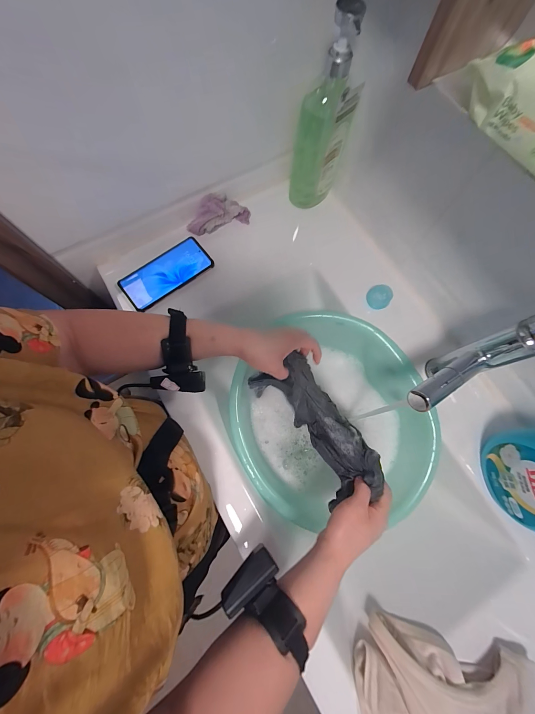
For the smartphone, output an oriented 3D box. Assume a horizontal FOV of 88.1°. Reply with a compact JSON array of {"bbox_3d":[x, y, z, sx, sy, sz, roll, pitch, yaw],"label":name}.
[{"bbox_3d":[-0.188,-0.157,0.518,0.167,0.016,0.078,-39,79,-11],"label":"smartphone"}]

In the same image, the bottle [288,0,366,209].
[{"bbox_3d":[0.094,-0.384,0.471,0.092,0.268,0.061,12,75,2],"label":"bottle"}]

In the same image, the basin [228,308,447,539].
[{"bbox_3d":[0.121,0.122,0.508,0.356,0.104,0.338,0,75,-1],"label":"basin"}]

